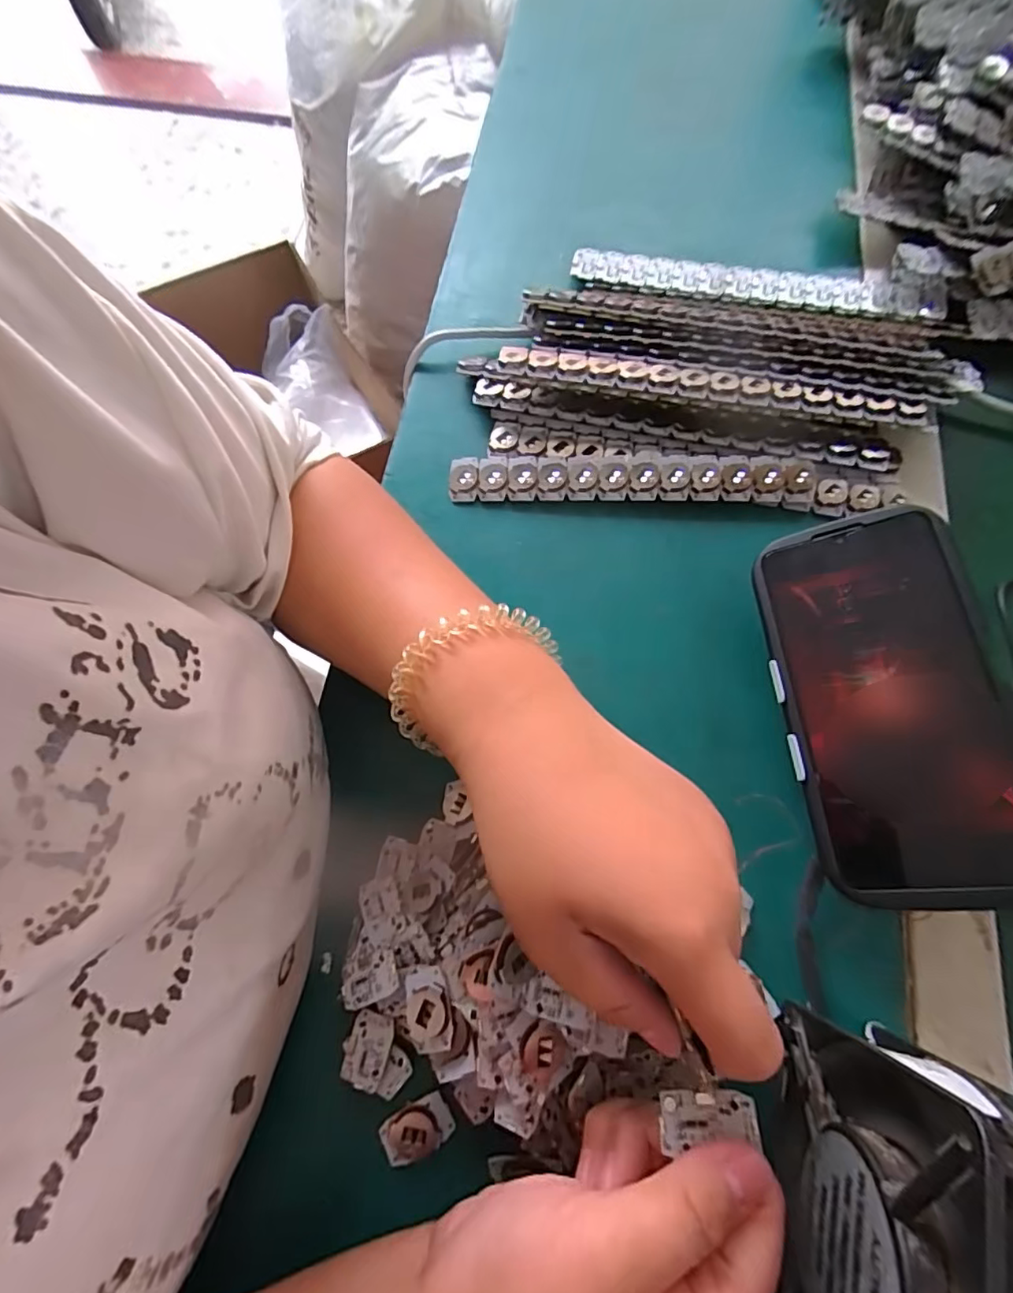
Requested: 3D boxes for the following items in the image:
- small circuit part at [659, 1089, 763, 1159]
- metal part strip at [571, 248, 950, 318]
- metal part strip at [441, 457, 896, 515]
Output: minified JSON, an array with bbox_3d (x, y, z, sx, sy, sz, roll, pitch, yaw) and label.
[{"bbox_3d":[0.064,0.149,0.174,0.029,0.004,0.014,-6,70,3],"label":"small circuit part"},{"bbox_3d":[0.176,-0.256,0.391,0.255,0.012,0.028,9,71,4],"label":"metal part strip"},{"bbox_3d":[0.098,-0.100,0.334,0.263,0.012,0.028,3,70,2],"label":"metal part strip"}]

